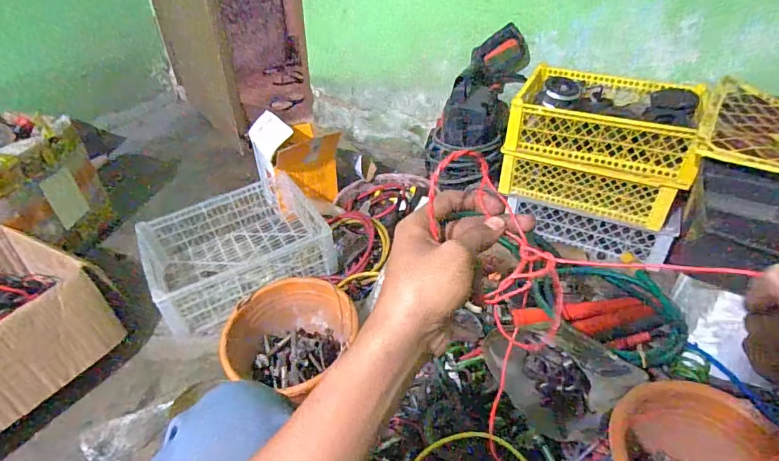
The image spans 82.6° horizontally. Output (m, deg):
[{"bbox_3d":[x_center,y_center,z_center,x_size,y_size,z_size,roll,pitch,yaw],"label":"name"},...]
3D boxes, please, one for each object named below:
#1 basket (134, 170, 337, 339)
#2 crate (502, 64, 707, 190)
[{"bbox_3d":[-0.395,0.047,1.160,0.423,0.136,0.323,-20,42,-24],"label":"basket"},{"bbox_3d":[0.551,-0.280,1.129,0.418,0.139,0.330,21,42,25],"label":"crate"}]

